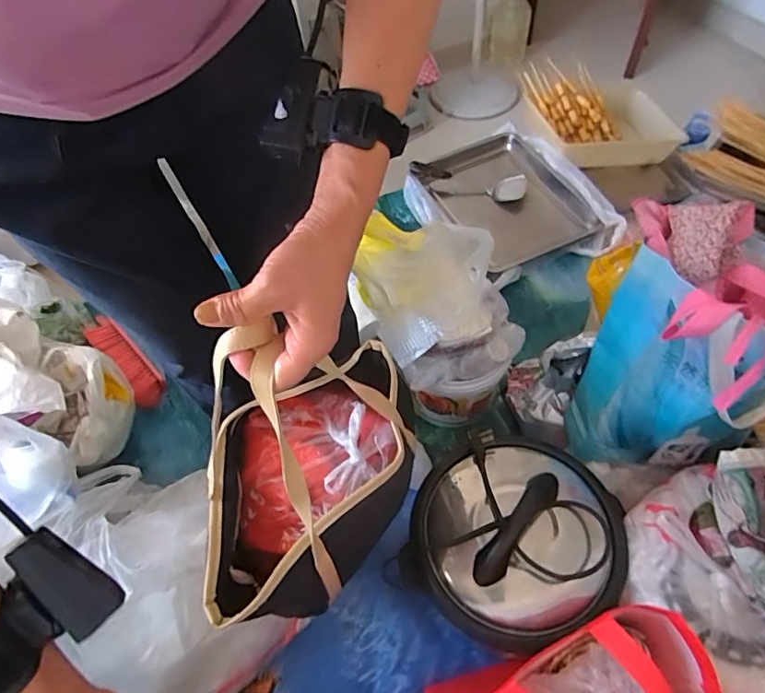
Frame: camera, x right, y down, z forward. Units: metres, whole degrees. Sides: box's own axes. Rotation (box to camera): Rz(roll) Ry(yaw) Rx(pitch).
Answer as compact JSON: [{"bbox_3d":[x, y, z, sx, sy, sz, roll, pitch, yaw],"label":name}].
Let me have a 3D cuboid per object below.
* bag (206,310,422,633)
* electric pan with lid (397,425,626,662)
[{"bbox_3d":[-0.080,0.160,0.616,0.211,0.279,0.286,-5,56,1],"label":"bag"},{"bbox_3d":[0.176,0.262,0.703,0.263,0.112,0.268,-2,56,3],"label":"electric pan with lid"}]

